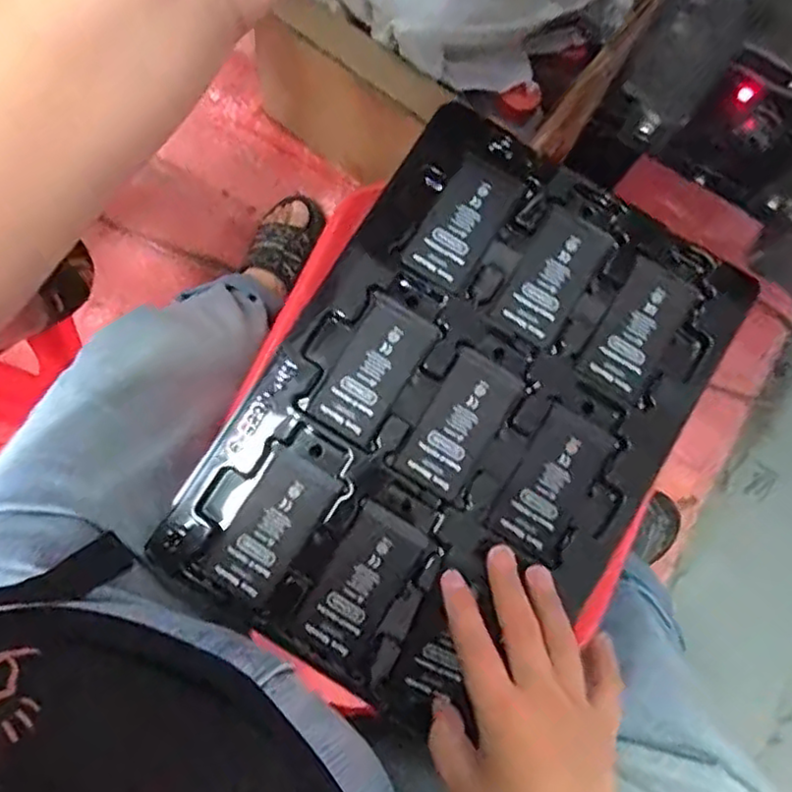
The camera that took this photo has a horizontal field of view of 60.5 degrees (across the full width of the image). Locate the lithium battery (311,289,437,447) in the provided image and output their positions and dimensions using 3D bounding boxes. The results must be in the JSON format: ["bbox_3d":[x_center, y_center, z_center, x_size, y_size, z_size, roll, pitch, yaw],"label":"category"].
[{"bbox_3d":[-0.012,-0.016,0.403,0.042,0.007,0.084,32,81,2],"label":"lithium battery"}]

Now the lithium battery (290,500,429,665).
[{"bbox_3d":[-0.020,0.105,0.384,0.042,0.004,0.082,34,81,2],"label":"lithium battery"}]

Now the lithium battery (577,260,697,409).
[{"bbox_3d":[0.146,-0.038,0.412,0.043,0.005,0.085,33,81,2],"label":"lithium battery"}]

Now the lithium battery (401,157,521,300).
[{"bbox_3d":[0.040,-0.104,0.418,0.039,0.007,0.081,33,81,2],"label":"lithium battery"}]

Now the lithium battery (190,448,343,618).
[{"bbox_3d":[-0.072,0.076,0.385,0.042,0.006,0.089,37,82,3],"label":"lithium battery"}]

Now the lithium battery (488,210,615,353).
[{"bbox_3d":[0.096,-0.071,0.415,0.040,0.004,0.085,35,81,3],"label":"lithium battery"}]

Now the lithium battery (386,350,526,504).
[{"bbox_3d":[0.037,0.018,0.401,0.044,0.006,0.083,35,81,3],"label":"lithium battery"}]

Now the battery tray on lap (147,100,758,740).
[{"bbox_3d":[0.042,0.012,0.398,0.226,0.023,0.322,31,82,6],"label":"battery tray on lap"}]

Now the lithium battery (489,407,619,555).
[{"bbox_3d":[0.092,0.050,0.397,0.042,0.004,0.081,33,81,2],"label":"lithium battery"}]

